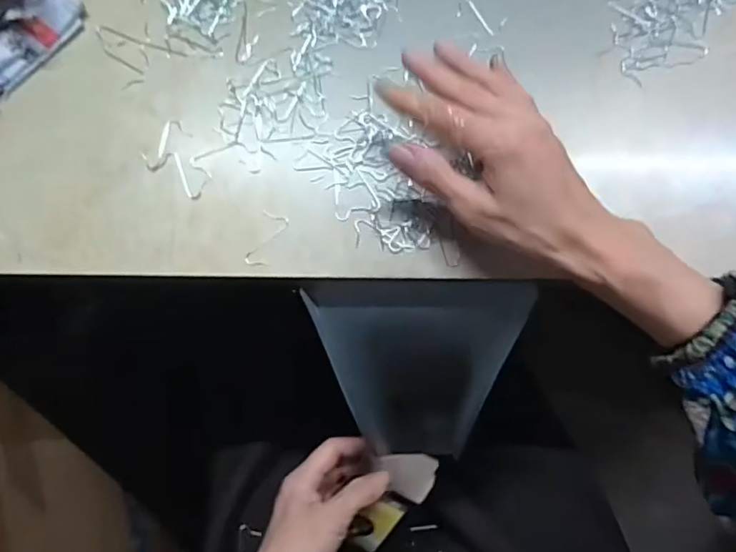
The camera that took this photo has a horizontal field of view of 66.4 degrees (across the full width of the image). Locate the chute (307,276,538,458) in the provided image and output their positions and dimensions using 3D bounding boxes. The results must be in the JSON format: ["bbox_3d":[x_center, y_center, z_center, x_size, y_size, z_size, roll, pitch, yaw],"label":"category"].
[{"bbox_3d":[0.036,0.066,0.390,0.135,0.014,0.143,-1,118,4],"label":"chute"}]

